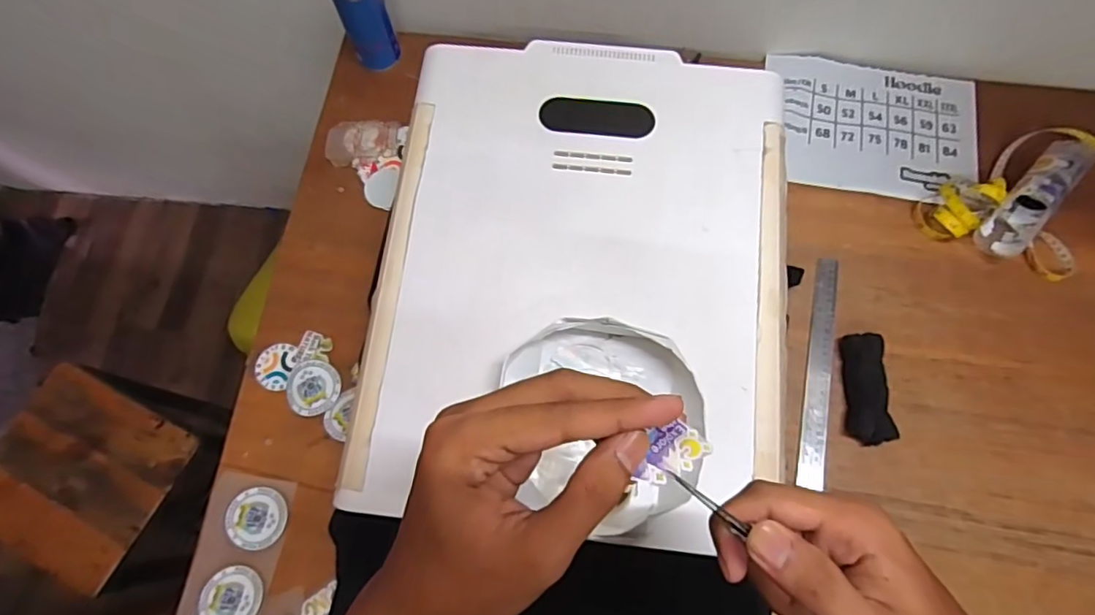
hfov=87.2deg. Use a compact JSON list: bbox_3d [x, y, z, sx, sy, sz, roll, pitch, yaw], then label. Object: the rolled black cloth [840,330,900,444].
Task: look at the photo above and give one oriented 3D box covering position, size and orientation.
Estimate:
[{"bbox_3d":[0.381,0.096,0.682,0.048,0.029,0.127,2,72,0],"label":"rolled black cloth"}]

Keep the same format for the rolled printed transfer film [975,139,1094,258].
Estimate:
[{"bbox_3d":[0.632,-0.150,0.735,0.058,0.045,0.202,42,78,12],"label":"rolled printed transfer film"}]

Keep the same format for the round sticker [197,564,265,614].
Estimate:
[{"bbox_3d":[-0.344,0.319,0.626,0.068,0.004,0.067,-1,66,3],"label":"round sticker"}]

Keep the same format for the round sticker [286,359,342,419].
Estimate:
[{"bbox_3d":[-0.285,0.098,0.699,0.065,0.006,0.065,0,71,0],"label":"round sticker"}]

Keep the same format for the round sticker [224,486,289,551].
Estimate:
[{"bbox_3d":[-0.331,0.240,0.655,0.065,0.004,0.065,1,71,-4],"label":"round sticker"}]

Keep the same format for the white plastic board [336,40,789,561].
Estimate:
[{"bbox_3d":[0.035,-0.044,0.580,0.399,0.015,0.504,6,75,3],"label":"white plastic board"}]

